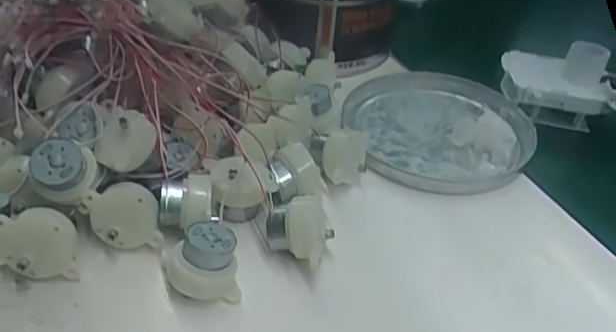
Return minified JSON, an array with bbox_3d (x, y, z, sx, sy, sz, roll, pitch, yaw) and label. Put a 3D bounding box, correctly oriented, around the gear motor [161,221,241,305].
[{"bbox_3d":[-0.051,0.045,0.274,0.038,0.031,0.029,-3,39,-10],"label":"gear motor"}]

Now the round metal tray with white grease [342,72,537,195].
[{"bbox_3d":[0.093,-0.029,0.402,0.128,0.016,0.131,3,38,-2],"label":"round metal tray with white grease"}]

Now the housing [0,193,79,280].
[{"bbox_3d":[-0.140,0.035,0.276,0.058,0.036,0.026,11,38,8],"label":"housing"}]

